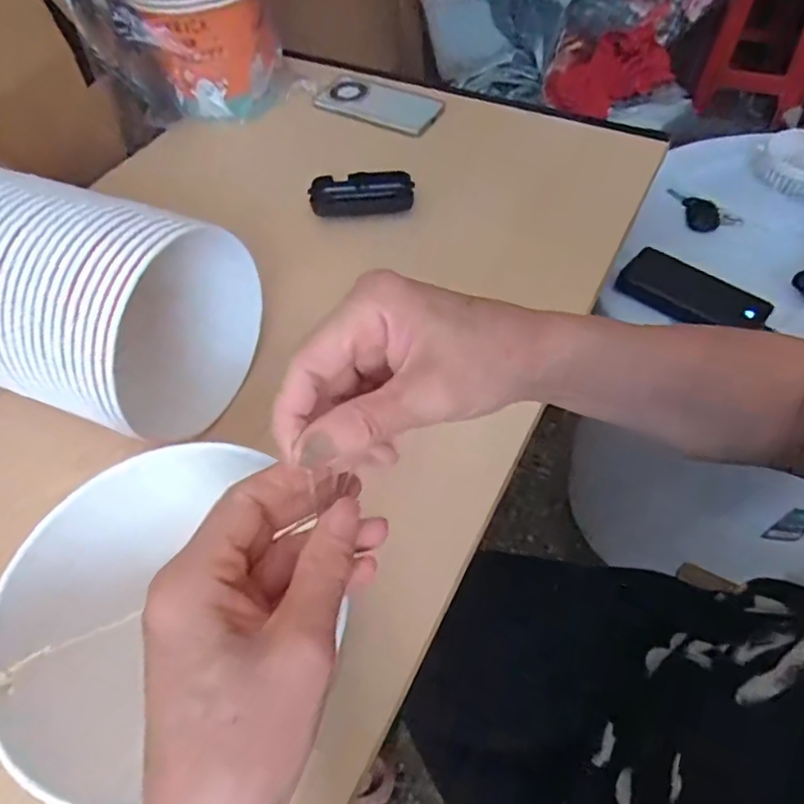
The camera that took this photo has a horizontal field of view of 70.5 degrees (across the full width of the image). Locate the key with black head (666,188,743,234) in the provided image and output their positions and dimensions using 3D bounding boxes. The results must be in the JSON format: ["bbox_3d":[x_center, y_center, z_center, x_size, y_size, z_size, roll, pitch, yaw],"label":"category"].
[{"bbox_3d":[0.395,-0.255,0.764,0.060,0.005,0.103,-38,59,-20],"label":"key with black head"}]

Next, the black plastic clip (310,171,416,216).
[{"bbox_3d":[-0.044,-0.232,0.631,0.109,0.029,0.046,-7,54,1],"label":"black plastic clip"}]

